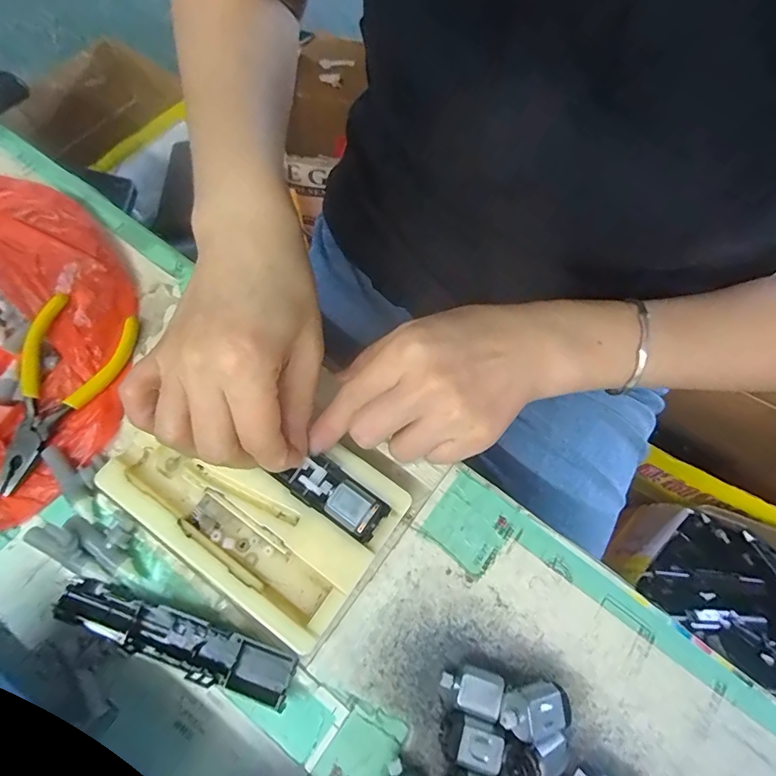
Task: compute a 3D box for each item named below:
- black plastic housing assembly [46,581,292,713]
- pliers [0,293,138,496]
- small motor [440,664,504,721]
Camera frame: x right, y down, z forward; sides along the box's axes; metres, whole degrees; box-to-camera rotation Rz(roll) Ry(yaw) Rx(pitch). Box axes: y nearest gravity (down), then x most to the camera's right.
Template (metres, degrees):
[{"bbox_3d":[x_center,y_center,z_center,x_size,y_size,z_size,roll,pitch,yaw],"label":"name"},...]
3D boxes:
[{"bbox_3d":[-0.103,0.119,0.223,0.118,0.011,0.023,19,69,5],"label":"black plastic housing assembly"},{"bbox_3d":[-0.187,0.002,0.259,0.047,0.014,0.111,15,69,3],"label":"pliers"},{"bbox_3d":[0.039,0.141,0.221,0.026,0.016,0.018,19,69,5],"label":"small motor"}]

